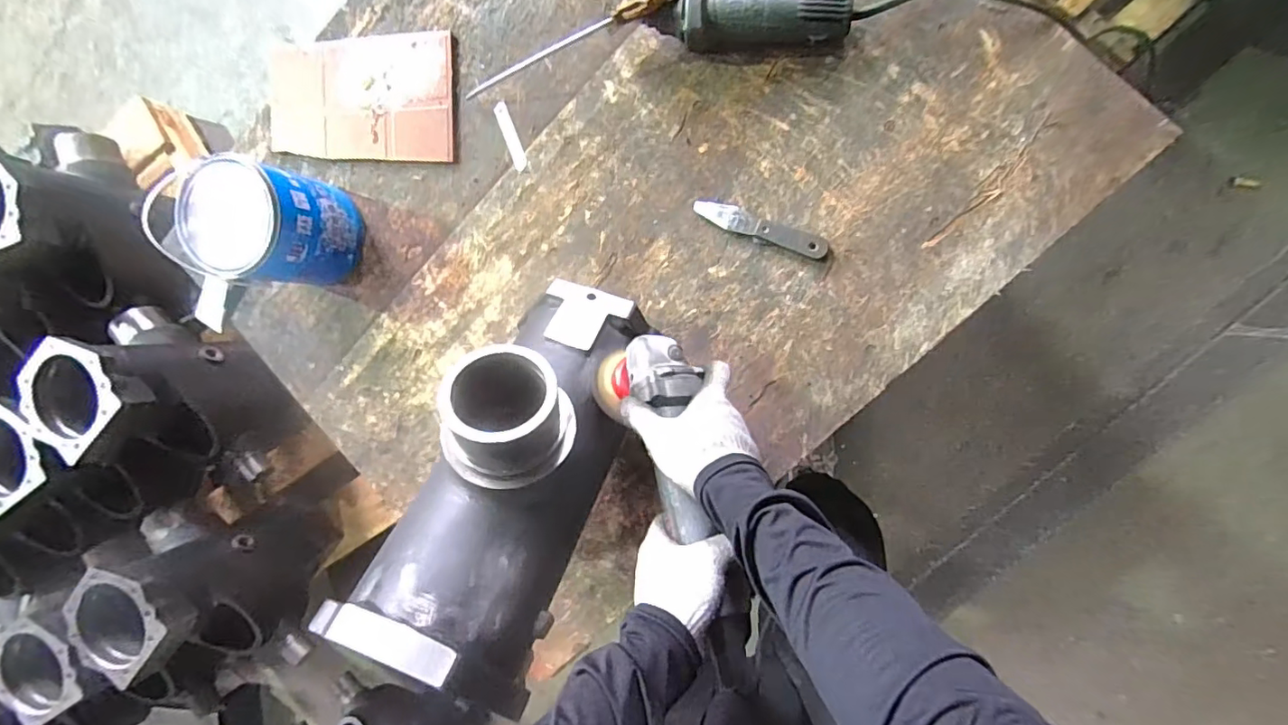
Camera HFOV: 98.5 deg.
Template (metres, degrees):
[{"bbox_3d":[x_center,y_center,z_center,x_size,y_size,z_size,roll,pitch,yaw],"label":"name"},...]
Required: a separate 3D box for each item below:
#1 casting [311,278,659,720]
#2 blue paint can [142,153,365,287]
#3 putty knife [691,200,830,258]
[{"bbox_3d":[-0.112,0.078,0.536,0.139,0.172,0.403,22,59,7],"label":"casting"},{"bbox_3d":[-0.505,-0.189,0.771,0.155,0.160,0.145,1,94,9],"label":"blue paint can"},{"bbox_3d":[0.152,-0.177,0.731,0.179,0.018,0.030,23,97,7],"label":"putty knife"}]

